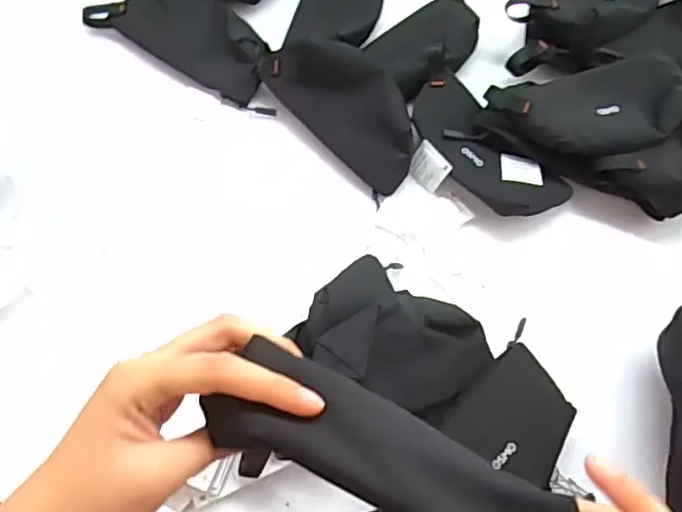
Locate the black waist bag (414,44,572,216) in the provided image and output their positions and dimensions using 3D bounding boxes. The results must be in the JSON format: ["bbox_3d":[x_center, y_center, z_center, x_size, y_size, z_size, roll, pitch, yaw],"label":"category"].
[{"bbox_3d":[0.143,-0.118,0.644,0.091,0.039,0.202,-34,74,-14],"label":"black waist bag"}]

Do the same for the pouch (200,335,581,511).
[{"bbox_3d":[0.025,0.090,0.262,0.168,0.023,0.045,25,70,8],"label":"pouch"}]

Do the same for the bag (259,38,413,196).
[{"bbox_3d":[0.006,-0.167,0.662,0.203,0.026,0.100,44,97,9],"label":"bag"}]

